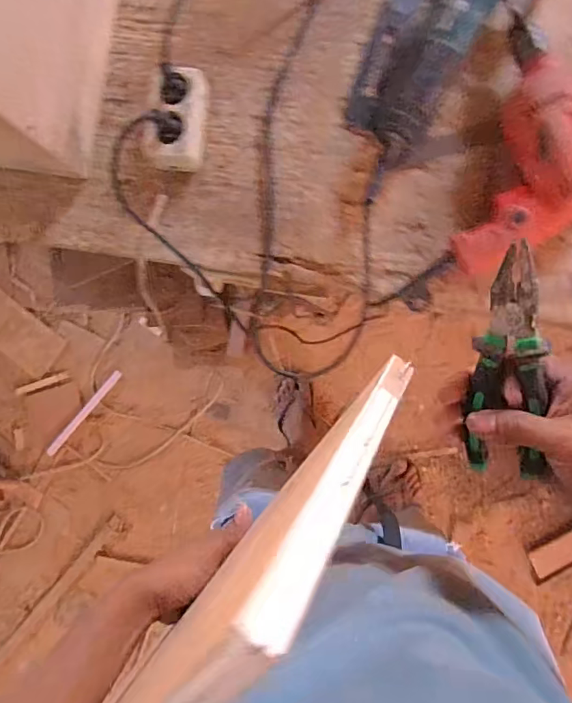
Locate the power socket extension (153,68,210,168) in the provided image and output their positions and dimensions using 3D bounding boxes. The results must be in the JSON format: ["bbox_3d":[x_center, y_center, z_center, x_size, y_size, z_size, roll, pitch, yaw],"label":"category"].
[{"bbox_3d":[-0.123,-0.265,0.571,0.057,0.042,0.109,5,88,5],"label":"power socket extension"}]

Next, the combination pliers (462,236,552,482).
[{"bbox_3d":[0.153,0.014,0.338,0.046,0.022,0.169,-5,112,5],"label":"combination pliers"}]

